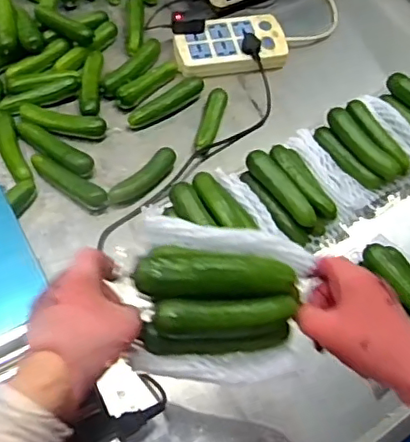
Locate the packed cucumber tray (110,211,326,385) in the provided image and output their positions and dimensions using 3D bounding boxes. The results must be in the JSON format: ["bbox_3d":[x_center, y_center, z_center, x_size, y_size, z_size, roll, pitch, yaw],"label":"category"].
[{"bbox_3d":[0.011,0.066,0.478,0.149,0.068,0.128,5,61,-2],"label":"packed cucumber tray"}]

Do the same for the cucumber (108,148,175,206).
[{"bbox_3d":[-0.087,-0.062,0.823,0.114,0.029,0.031,-39,70,-22],"label":"cucumber"}]

